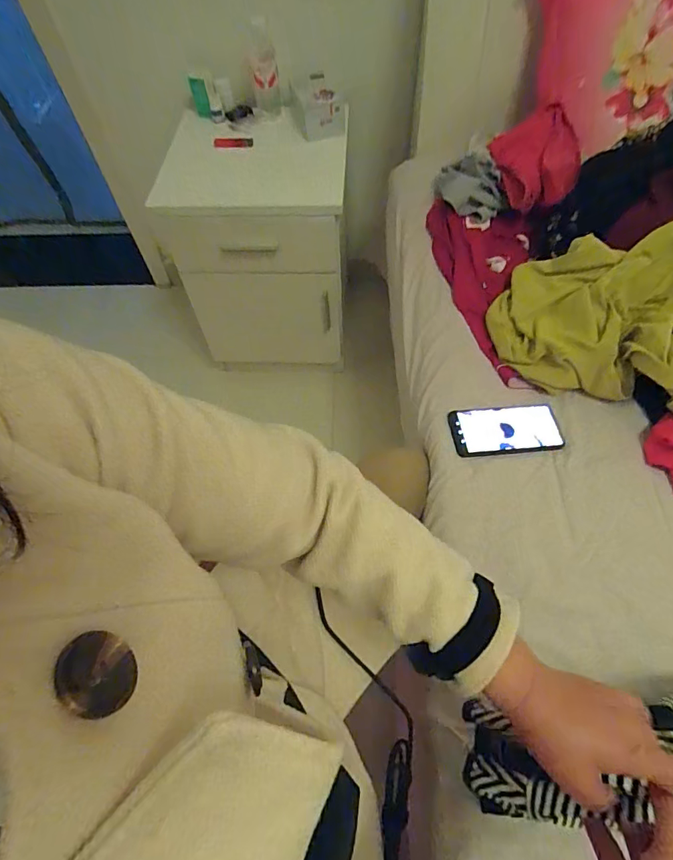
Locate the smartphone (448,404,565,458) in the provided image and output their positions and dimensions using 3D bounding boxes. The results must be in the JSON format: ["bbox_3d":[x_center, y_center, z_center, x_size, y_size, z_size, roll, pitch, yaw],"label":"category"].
[{"bbox_3d":[0.254,-0.001,0.697,0.162,0.014,0.079,-7,60,-2],"label":"smartphone"}]

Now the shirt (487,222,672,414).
[{"bbox_3d":[0.465,-0.175,0.683,0.423,0.164,0.250,22,63,15],"label":"shirt"}]

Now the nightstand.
[{"bbox_3d":[-0.161,-0.425,1.167,0.385,0.514,0.315,5,60,6],"label":"nightstand"}]

